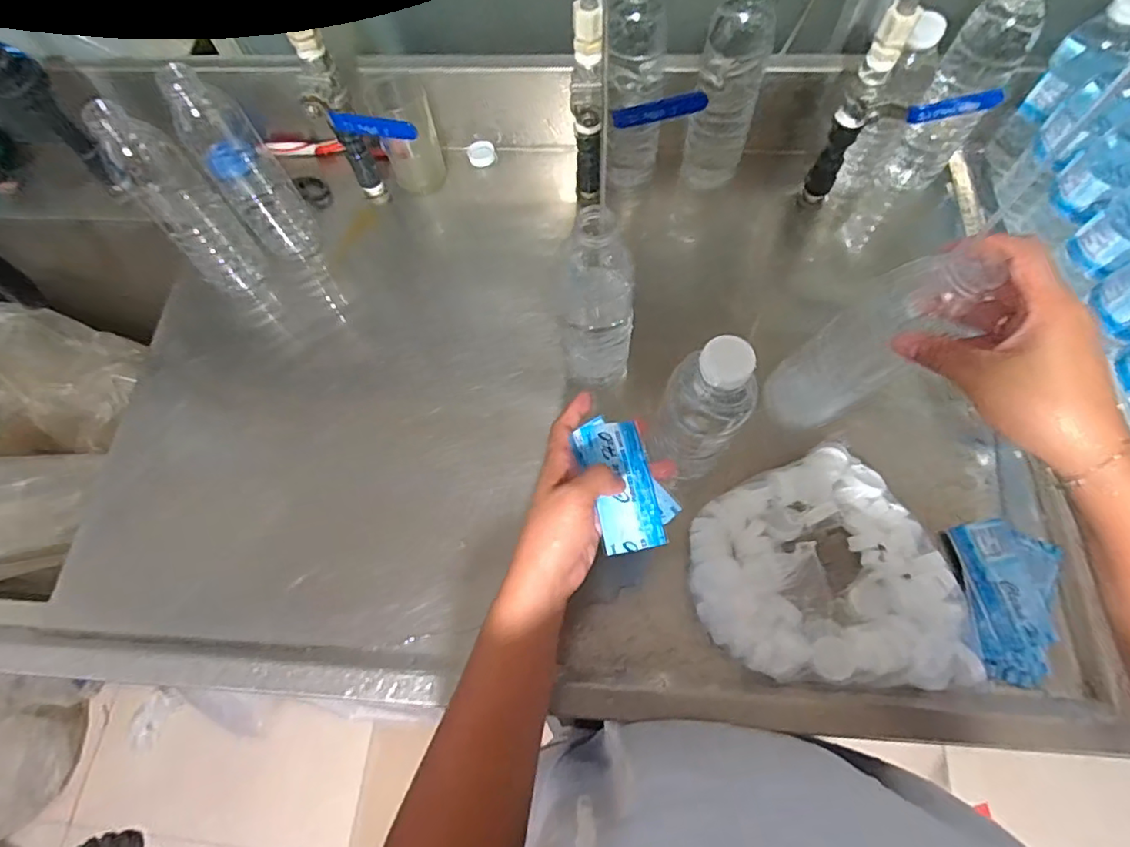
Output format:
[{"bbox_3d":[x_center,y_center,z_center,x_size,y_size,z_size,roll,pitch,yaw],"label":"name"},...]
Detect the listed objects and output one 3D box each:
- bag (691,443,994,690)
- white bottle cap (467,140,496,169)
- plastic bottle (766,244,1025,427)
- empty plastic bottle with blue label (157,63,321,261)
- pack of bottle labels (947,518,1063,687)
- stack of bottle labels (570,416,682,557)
[{"bbox_3d":[0.206,0.132,0.463,0.193,0.038,0.202,-22,68,-7],"label":"bag"},{"bbox_3d":[-0.098,-0.318,0.674,0.031,0.015,0.025,-12,67,-3],"label":"white bottle cap"},{"bbox_3d":[0.223,-0.059,0.416,0.053,0.188,0.057,1,66,-17],"label":"plastic bottle"},{"bbox_3d":[-0.312,-0.250,0.563,0.061,0.208,0.062,-31,69,-10],"label":"empty plastic bottle with blue label"},{"bbox_3d":[0.364,0.143,0.467,0.077,0.016,0.124,2,67,4],"label":"pack of bottle labels"},{"bbox_3d":[0.047,0.043,0.430,0.055,0.010,0.102,-16,73,-4],"label":"stack of bottle labels"}]

